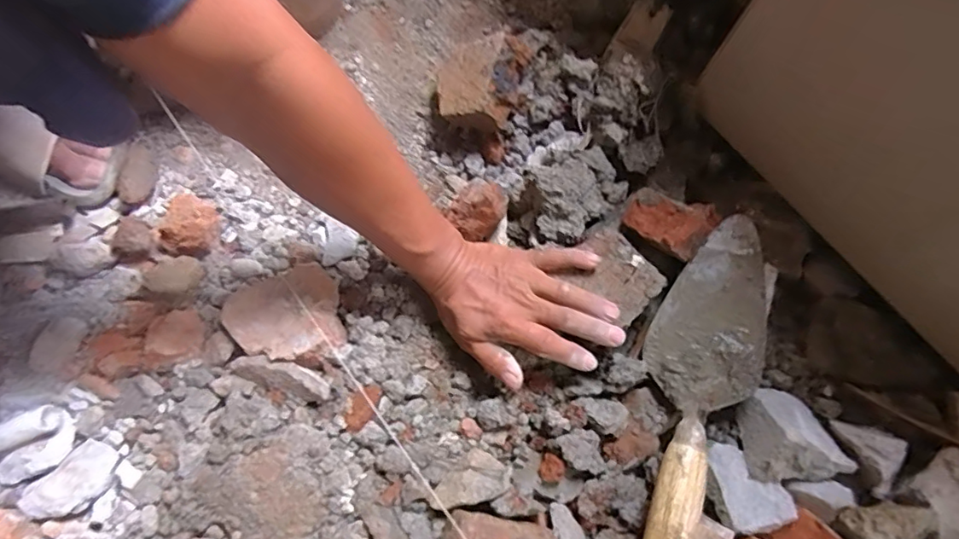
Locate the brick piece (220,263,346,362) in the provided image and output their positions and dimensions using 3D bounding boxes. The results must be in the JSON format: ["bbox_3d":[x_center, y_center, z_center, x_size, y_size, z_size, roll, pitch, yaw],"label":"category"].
[{"bbox_3d":[-0.167,0.041,0.460,0.090,0.027,0.076,-16,69,-6],"label":"brick piece"}]

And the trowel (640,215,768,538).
[{"bbox_3d":[0.173,0.102,0.422,0.085,0.052,0.297,16,69,6],"label":"trowel"}]

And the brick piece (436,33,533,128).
[{"bbox_3d":[-0.003,-0.178,0.513,0.076,0.063,0.082,0,68,0],"label":"brick piece"}]

